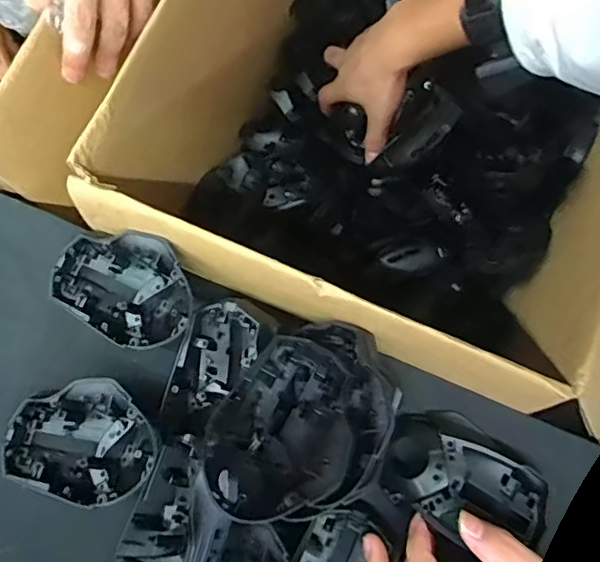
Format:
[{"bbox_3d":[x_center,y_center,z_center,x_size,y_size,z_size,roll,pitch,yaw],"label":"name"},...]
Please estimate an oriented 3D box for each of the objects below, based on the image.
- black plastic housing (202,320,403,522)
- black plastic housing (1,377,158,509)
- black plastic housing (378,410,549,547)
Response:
[{"bbox_3d":[0.003,0.085,0.347,0.096,0.065,0.138,25,51,15],"label":"black plastic housing"},{"bbox_3d":[-0.141,0.102,0.373,0.105,0.045,0.073,14,74,4],"label":"black plastic housing"},{"bbox_3d":[0.108,0.128,0.375,0.100,0.040,0.072,29,76,8],"label":"black plastic housing"}]

